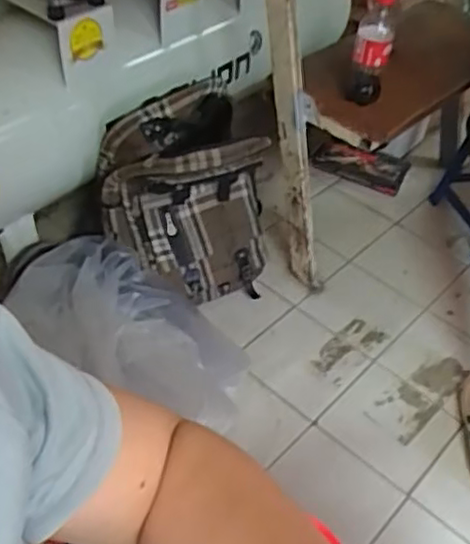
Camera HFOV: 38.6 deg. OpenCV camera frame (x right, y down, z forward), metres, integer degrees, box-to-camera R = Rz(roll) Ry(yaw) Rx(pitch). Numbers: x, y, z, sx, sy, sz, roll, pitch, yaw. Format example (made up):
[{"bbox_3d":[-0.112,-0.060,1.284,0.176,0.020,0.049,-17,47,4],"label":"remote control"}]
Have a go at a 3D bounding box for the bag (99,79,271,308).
[{"bbox_3d":[-0.086,-0.138,1.250,0.314,0.344,0.216,0,45,-8],"label":"bag"}]

